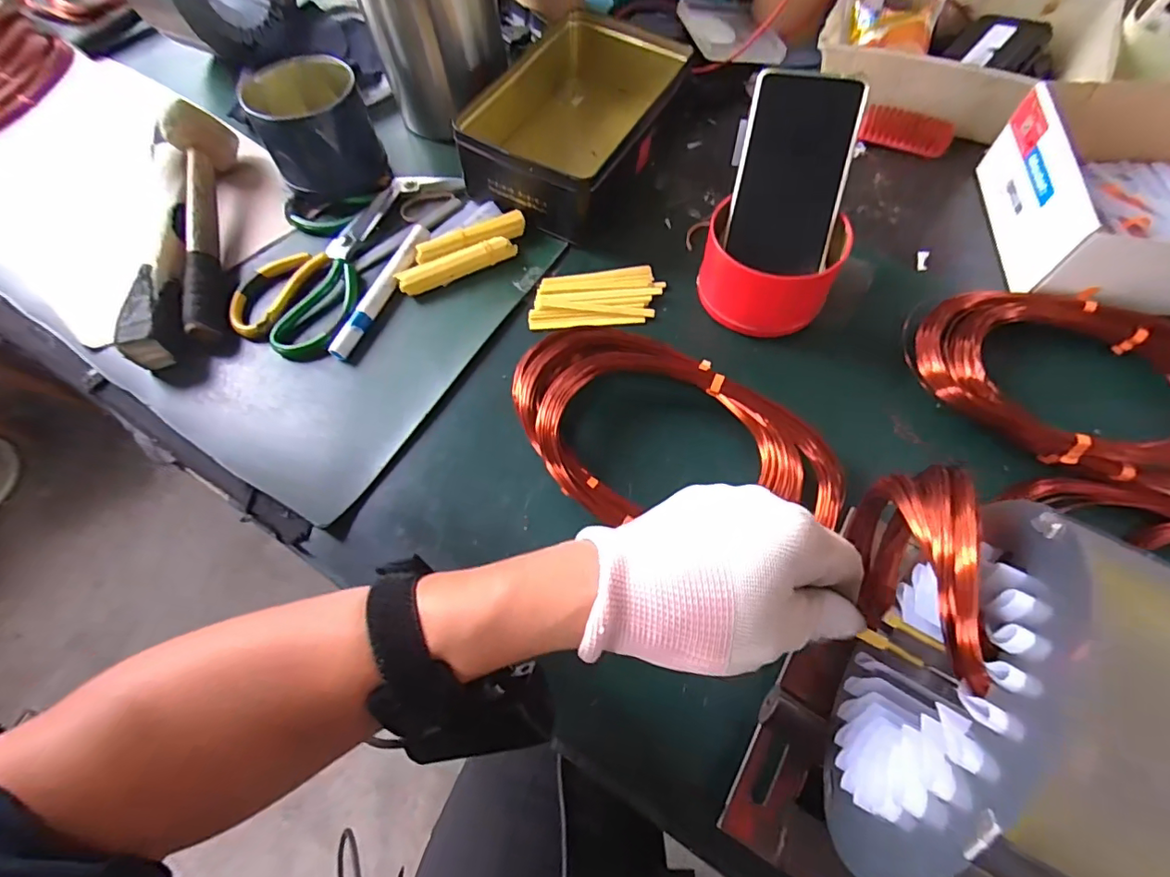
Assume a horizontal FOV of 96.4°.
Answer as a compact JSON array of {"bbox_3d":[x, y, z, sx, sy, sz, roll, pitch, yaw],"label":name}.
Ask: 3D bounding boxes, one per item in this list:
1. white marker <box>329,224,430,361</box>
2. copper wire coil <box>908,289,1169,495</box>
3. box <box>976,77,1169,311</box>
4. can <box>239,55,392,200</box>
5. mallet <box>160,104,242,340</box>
[{"bbox_3d":[-0.173,-0.127,0.450,0.021,0.018,0.141,22,68,13],"label":"white marker"},{"bbox_3d":[0.360,-0.044,0.369,0.231,0.034,0.150,18,68,12],"label":"copper wire coil"},{"bbox_3d":[0.482,-0.195,0.418,0.250,0.068,0.193,3,65,5],"label":"box"},{"bbox_3d":[-0.252,-0.291,0.494,0.098,0.076,0.107,-29,67,-10],"label":"can"},{"bbox_3d":[-0.342,-0.202,0.472,0.051,0.057,0.248,-20,65,-6],"label":"mallet"}]

